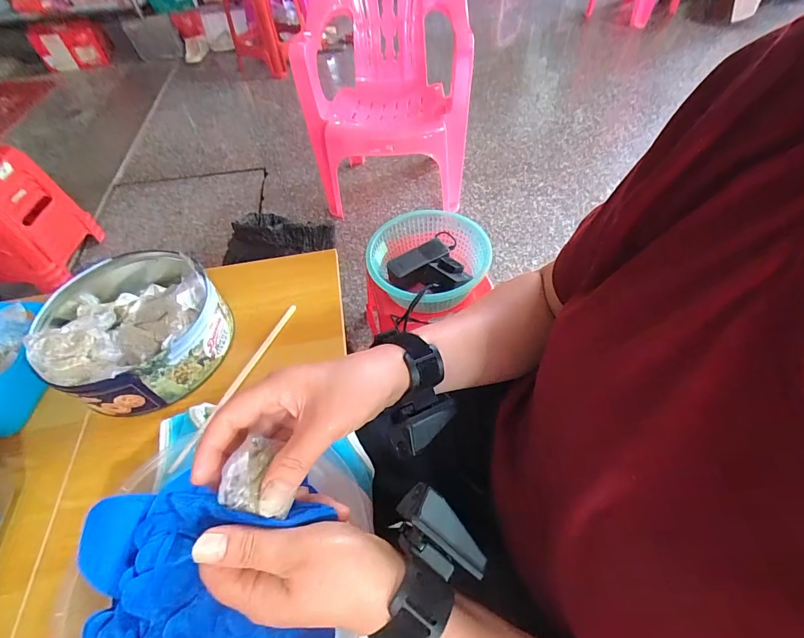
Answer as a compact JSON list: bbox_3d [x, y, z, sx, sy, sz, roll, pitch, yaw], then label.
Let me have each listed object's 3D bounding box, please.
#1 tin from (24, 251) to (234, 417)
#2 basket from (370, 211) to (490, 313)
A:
[{"bbox_3d":[-0.312,0.009,0.463,0.177,0.079,0.189,-2,53,2],"label":"tin"},{"bbox_3d":[0.053,-0.113,0.803,0.240,0.079,0.226,-11,53,-4],"label":"basket"}]

